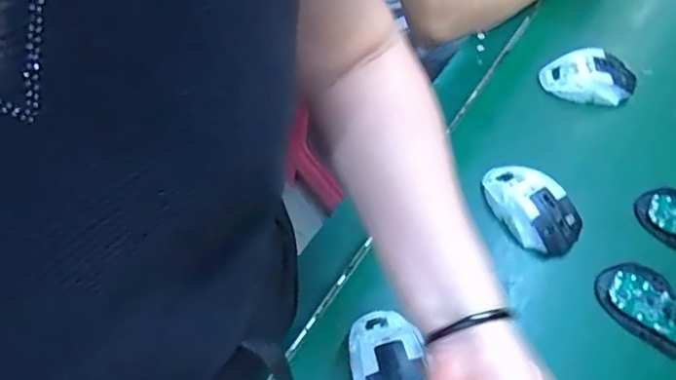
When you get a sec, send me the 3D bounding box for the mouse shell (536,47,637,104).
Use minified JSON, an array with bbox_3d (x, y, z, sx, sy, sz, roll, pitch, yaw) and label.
[{"bbox_3d":[0.321,-0.147,0.722,0.115,0.041,0.060,13,57,7],"label":"mouse shell"}]

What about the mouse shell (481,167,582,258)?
[{"bbox_3d":[0.205,0.018,0.613,0.068,0.038,0.116,-39,65,-23],"label":"mouse shell"}]

